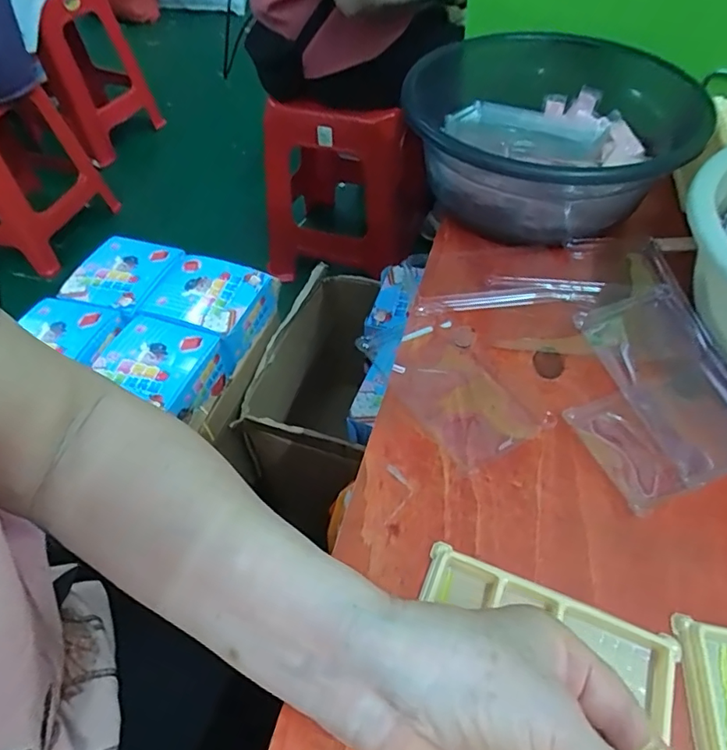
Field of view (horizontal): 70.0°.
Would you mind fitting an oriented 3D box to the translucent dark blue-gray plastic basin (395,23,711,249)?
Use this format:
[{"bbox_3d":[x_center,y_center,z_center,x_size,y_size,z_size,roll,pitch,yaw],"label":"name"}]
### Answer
[{"bbox_3d":[0.166,-0.230,0.498,0.250,0.116,0.261,-1,53,1],"label":"translucent dark blue-gray plastic basin"}]

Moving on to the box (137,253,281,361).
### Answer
[{"bbox_3d":[-0.251,-0.123,0.867,0.170,0.072,0.167,14,55,13],"label":"box"}]

